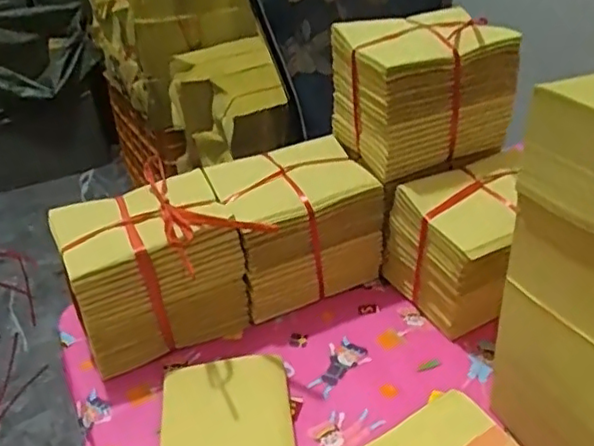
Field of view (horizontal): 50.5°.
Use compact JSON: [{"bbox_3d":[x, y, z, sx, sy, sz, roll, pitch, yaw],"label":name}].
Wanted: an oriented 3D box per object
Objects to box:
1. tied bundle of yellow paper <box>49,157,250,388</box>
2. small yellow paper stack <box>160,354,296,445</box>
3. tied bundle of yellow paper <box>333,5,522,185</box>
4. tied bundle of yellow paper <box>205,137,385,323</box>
[{"bbox_3d":[-0.150,0.051,0.660,0.160,0.148,0.124,-20,37,-21],"label":"tied bundle of yellow paper"},{"bbox_3d":[-0.062,0.187,0.556,0.116,0.022,0.157,-7,35,-4],"label":"small yellow paper stack"},{"bbox_3d":[0.137,-0.140,0.695,0.166,0.147,0.118,-16,36,-16],"label":"tied bundle of yellow paper"},{"bbox_3d":[0.001,0.007,0.706,0.166,0.149,0.114,-20,37,-21],"label":"tied bundle of yellow paper"}]

